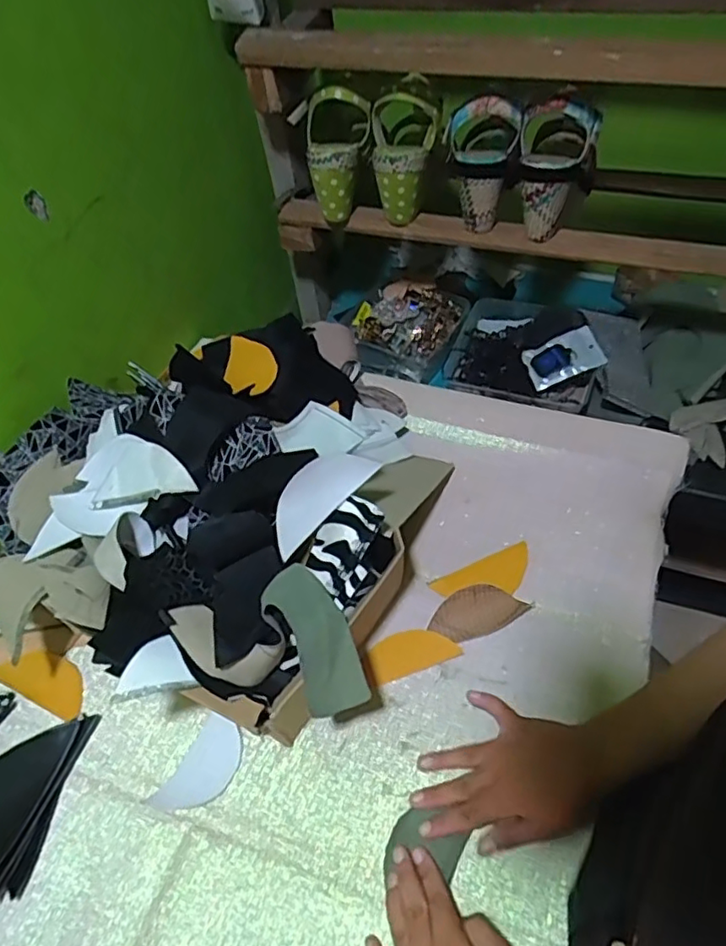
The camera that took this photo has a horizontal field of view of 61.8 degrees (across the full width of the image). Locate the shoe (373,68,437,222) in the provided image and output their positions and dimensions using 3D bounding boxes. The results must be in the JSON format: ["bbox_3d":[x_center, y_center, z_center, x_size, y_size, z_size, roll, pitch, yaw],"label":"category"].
[{"bbox_3d":[0.039,-0.370,0.705,0.078,0.152,0.060,19,34,18],"label":"shoe"}]

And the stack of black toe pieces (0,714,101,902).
[{"bbox_3d":[-0.288,0.268,0.502,0.076,0.016,0.141,7,55,11],"label":"stack of black toe pieces"}]

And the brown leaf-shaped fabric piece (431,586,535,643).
[{"bbox_3d":[0.109,0.130,0.572,0.092,0.014,0.042,-14,53,-5],"label":"brown leaf-shaped fabric piece"}]

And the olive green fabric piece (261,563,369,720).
[{"bbox_3d":[-0.035,0.124,0.458,0.050,0.017,0.111,-24,77,-12],"label":"olive green fabric piece"}]

